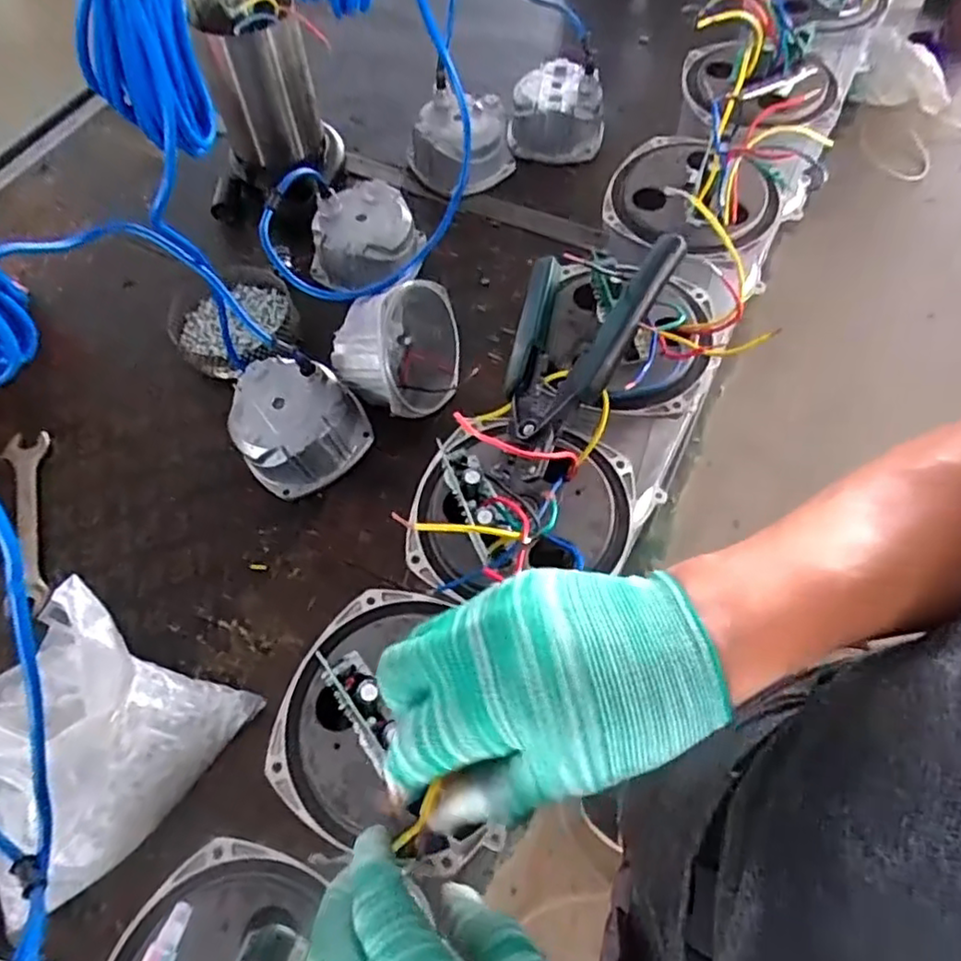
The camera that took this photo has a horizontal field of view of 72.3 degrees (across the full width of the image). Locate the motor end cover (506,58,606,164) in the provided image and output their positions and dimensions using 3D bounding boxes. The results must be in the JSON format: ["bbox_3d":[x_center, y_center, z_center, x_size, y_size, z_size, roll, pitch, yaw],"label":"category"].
[{"bbox_3d":[0.101,-0.505,0.888,0.126,0.087,0.112,-1,61,3],"label":"motor end cover"}]

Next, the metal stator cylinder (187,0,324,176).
[{"bbox_3d":[-0.274,-0.495,0.817,0.123,0.190,0.109,-18,62,-6],"label":"metal stator cylinder"}]

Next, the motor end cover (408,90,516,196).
[{"bbox_3d":[-0.028,-0.447,0.880,0.132,0.074,0.132,-10,61,-1],"label":"motor end cover"}]

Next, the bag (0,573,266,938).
[{"bbox_3d":[-0.304,0.188,0.512,0.157,0.158,0.159,27,67,17],"label":"bag"}]

